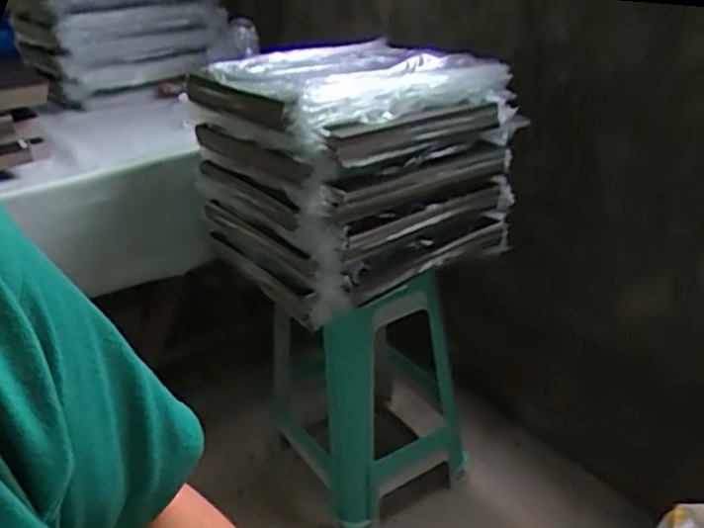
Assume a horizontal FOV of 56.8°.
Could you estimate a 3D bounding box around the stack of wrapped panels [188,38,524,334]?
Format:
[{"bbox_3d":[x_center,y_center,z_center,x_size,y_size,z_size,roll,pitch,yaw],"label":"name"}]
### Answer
[{"bbox_3d":[0.010,-0.203,1.287,0.471,0.383,0.443,-20,32,-32],"label":"stack of wrapped panels"}]

